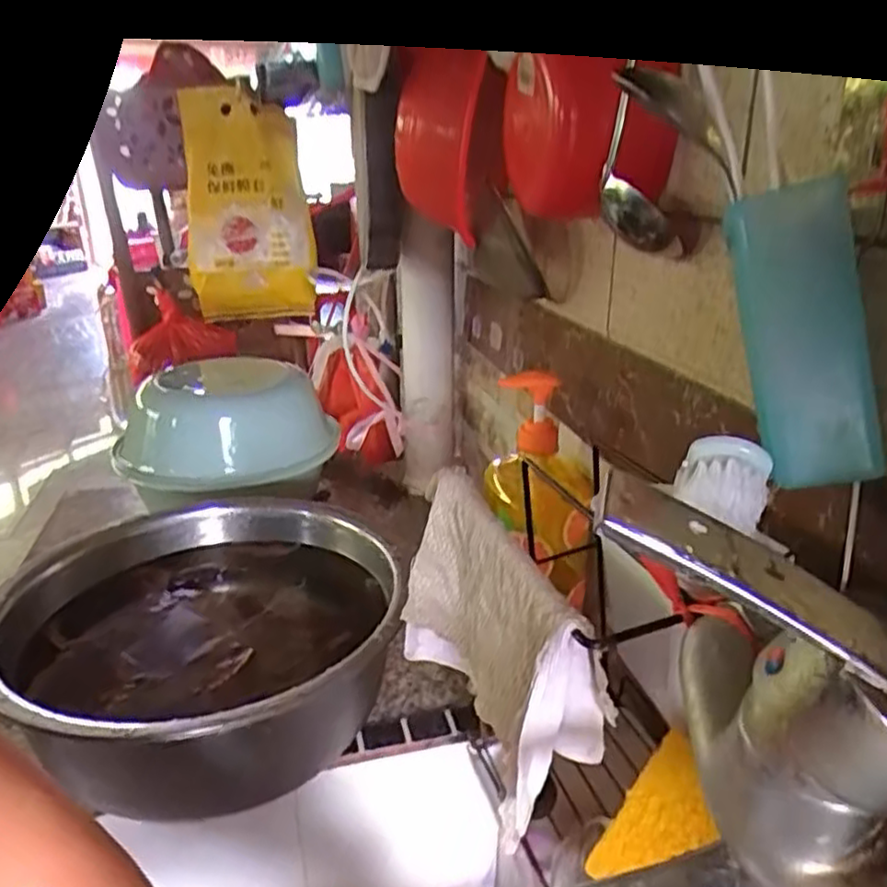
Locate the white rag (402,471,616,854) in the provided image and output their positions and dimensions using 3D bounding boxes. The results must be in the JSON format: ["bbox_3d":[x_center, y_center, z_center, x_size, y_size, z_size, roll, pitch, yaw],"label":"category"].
[{"bbox_3d":[0.022,0.108,0.405,0.045,0.129,0.175,-10,23,-24],"label":"white rag"}]

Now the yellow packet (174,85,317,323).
[{"bbox_3d":[-0.335,-0.406,1.231,0.203,0.373,0.063,-4,6,0],"label":"yellow packet"}]

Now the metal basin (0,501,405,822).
[{"bbox_3d":[-0.190,0.163,0.628,0.310,0.105,0.291,0,21,0],"label":"metal basin"}]

